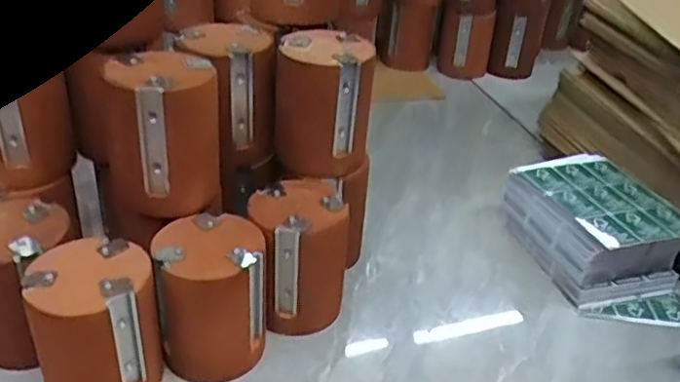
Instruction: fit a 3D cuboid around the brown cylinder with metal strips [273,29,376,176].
[{"bbox_3d":[-0.014,-0.074,0.527,0.077,0.098,0.070,1,33,-5],"label":"brown cylinder with metal strips"}]

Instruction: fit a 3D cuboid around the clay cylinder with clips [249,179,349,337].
[{"bbox_3d":[-0.032,0.052,0.516,0.074,0.100,0.073,2,33,-5],"label":"clay cylinder with clips"}]

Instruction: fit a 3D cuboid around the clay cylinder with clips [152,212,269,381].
[{"bbox_3d":[-0.093,0.079,0.468,0.078,0.101,0.072,-1,34,-10],"label":"clay cylinder with clips"}]

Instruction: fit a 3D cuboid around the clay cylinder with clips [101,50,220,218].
[{"bbox_3d":[-0.129,-0.043,0.468,0.077,0.099,0.072,-4,34,-14],"label":"clay cylinder with clips"}]

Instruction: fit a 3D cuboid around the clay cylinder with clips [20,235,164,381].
[{"bbox_3d":[-0.163,0.094,0.436,0.079,0.101,0.076,-5,34,-15],"label":"clay cylinder with clips"}]

